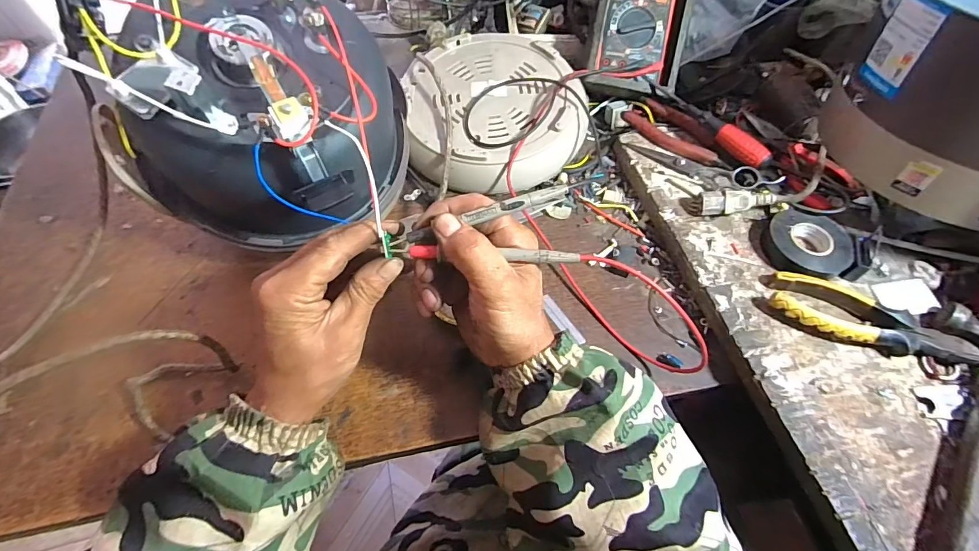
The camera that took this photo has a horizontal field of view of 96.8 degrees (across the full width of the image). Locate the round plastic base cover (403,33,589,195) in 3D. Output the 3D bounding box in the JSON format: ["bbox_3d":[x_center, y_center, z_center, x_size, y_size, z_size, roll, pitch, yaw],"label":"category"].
[{"bbox_3d":[0.008,-0.189,0.500,0.200,0.056,0.217,1,58,-2],"label":"round plastic base cover"}]

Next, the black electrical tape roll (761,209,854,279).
[{"bbox_3d":[0.305,-0.030,0.418,0.073,0.025,0.069,1,58,-2],"label":"black electrical tape roll"}]

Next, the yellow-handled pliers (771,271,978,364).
[{"bbox_3d":[0.328,0.043,0.377,0.159,0.026,0.053,26,60,12],"label":"yellow-handled pliers"}]

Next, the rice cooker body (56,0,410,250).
[{"bbox_3d":[-0.171,-0.125,0.350,0.202,0.167,0.171,10,58,3],"label":"rice cooker body"}]

